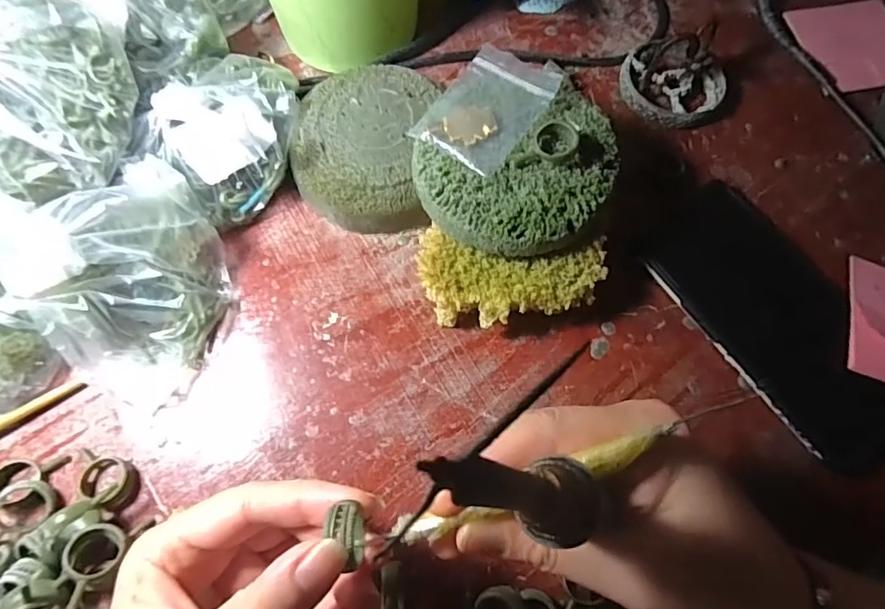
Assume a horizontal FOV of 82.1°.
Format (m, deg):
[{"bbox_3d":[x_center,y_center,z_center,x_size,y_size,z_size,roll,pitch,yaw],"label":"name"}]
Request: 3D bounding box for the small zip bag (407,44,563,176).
[{"bbox_3d":[0.023,-0.103,0.263,0.051,0.017,0.069,35,74,11],"label":"small zip bag"}]

